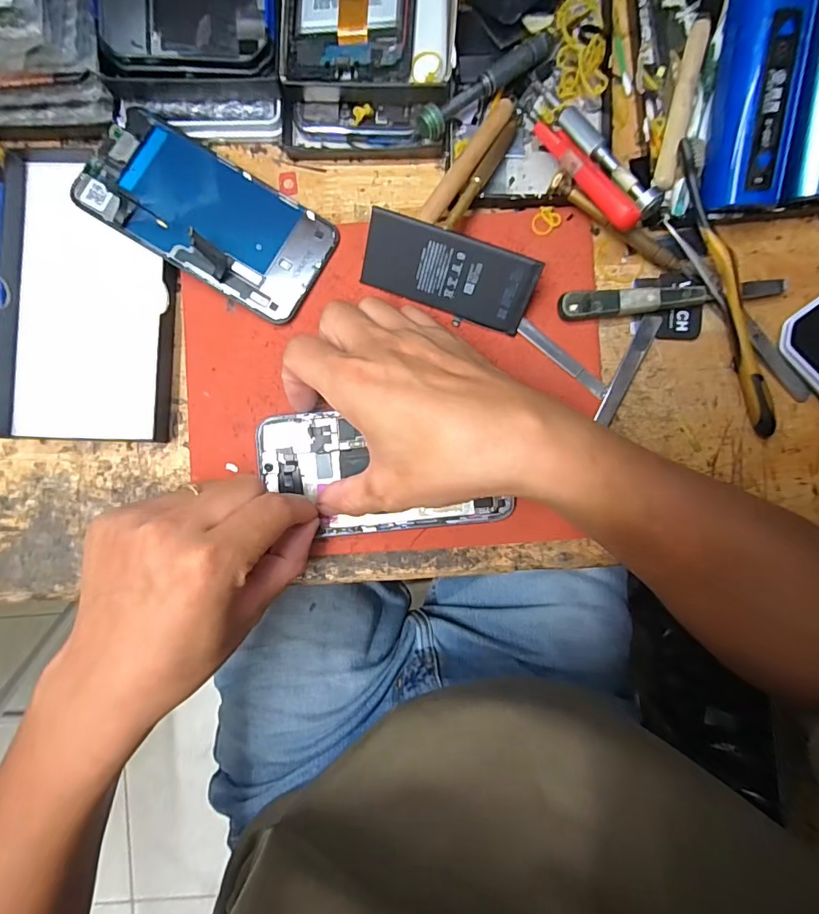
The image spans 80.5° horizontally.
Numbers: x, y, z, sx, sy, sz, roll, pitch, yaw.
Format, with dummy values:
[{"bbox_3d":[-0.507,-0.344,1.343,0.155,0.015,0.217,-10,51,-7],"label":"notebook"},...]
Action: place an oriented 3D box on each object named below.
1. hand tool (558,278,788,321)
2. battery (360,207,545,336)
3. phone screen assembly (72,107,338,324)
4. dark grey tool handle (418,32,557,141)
[{"bbox_3d":[0.156,-0.094,0.289,0.133,0.012,0.016,-5,89,1],"label":"hand tool"},{"bbox_3d":[0.022,-0.106,0.281,0.099,0.004,0.044,19,129,2],"label":"battery"},{"bbox_3d":[-0.118,-0.143,0.286,0.139,0.009,0.070,30,85,-6],"label":"phone screen assembly"},{"bbox_3d":[0.046,-0.218,0.282,0.098,0.019,0.014,-39,89,1],"label":"dark grey tool handle"}]

